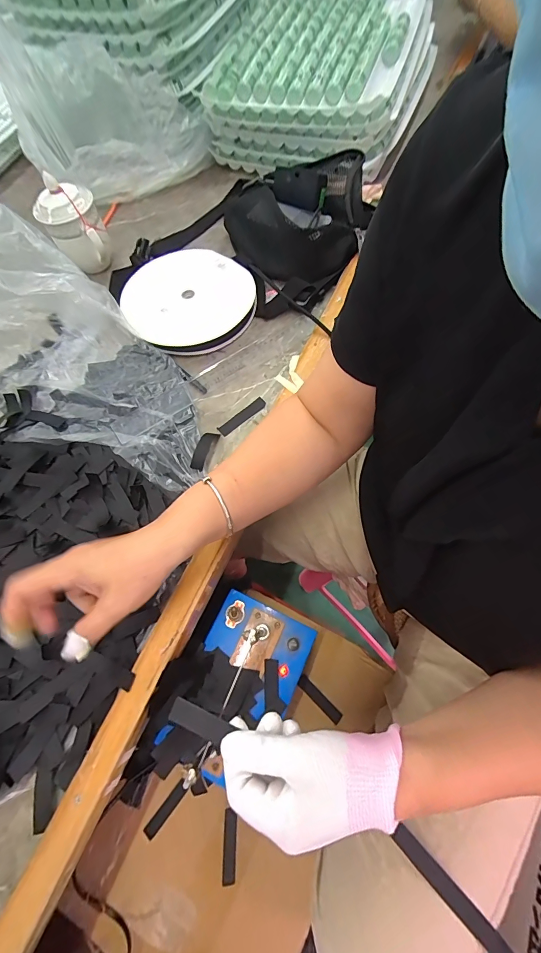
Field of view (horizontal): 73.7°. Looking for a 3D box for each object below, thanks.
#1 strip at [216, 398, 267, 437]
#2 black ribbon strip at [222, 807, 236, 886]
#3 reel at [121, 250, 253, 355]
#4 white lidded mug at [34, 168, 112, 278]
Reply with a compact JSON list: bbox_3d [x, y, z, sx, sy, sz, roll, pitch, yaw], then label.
[{"bbox_3d":[-0.037,-0.077,0.463,0.069,0.004,0.019,-37,66,-10],"label":"strip"},{"bbox_3d":[-0.050,0.450,0.440,0.015,0.006,0.067,-2,67,4],"label":"black ribbon strip"},{"bbox_3d":[-0.118,-0.265,0.529,0.185,0.027,0.193,-24,67,-6],"label":"reel"},{"bbox_3d":[-0.287,-0.363,0.536,0.078,0.121,0.071,-28,68,-7],"label":"white lidded mug"}]

